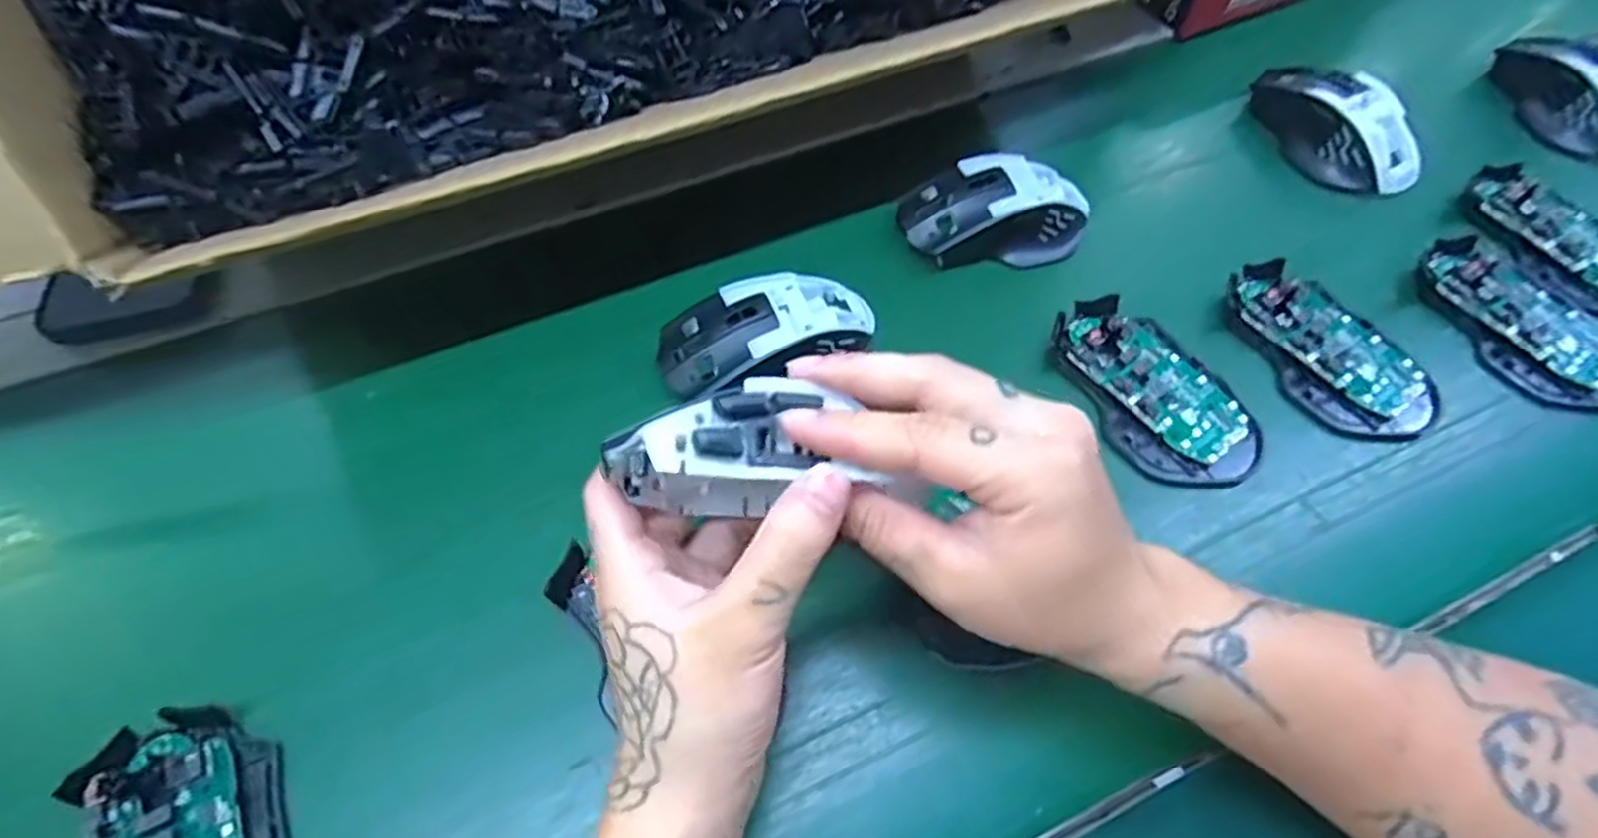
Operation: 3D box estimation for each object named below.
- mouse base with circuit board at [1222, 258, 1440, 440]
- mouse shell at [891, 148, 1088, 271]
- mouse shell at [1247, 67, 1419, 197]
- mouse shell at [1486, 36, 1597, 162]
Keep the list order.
[{"bbox_3d":[0.285,-0.040,0.402,0.067,0.020,0.113,-21,63,-12],"label":"mouse base with circuit board"},{"bbox_3d":[0.117,-0.125,0.440,0.111,0.034,0.059,-6,61,-3],"label":"mouse shell"},{"bbox_3d":[0.343,-0.190,0.478,0.060,0.034,0.111,-32,65,-17],"label":"mouse shell"},{"bbox_3d":[0.524,-0.220,0.497,0.067,0.031,0.110,-36,66,-19],"label":"mouse shell"}]

